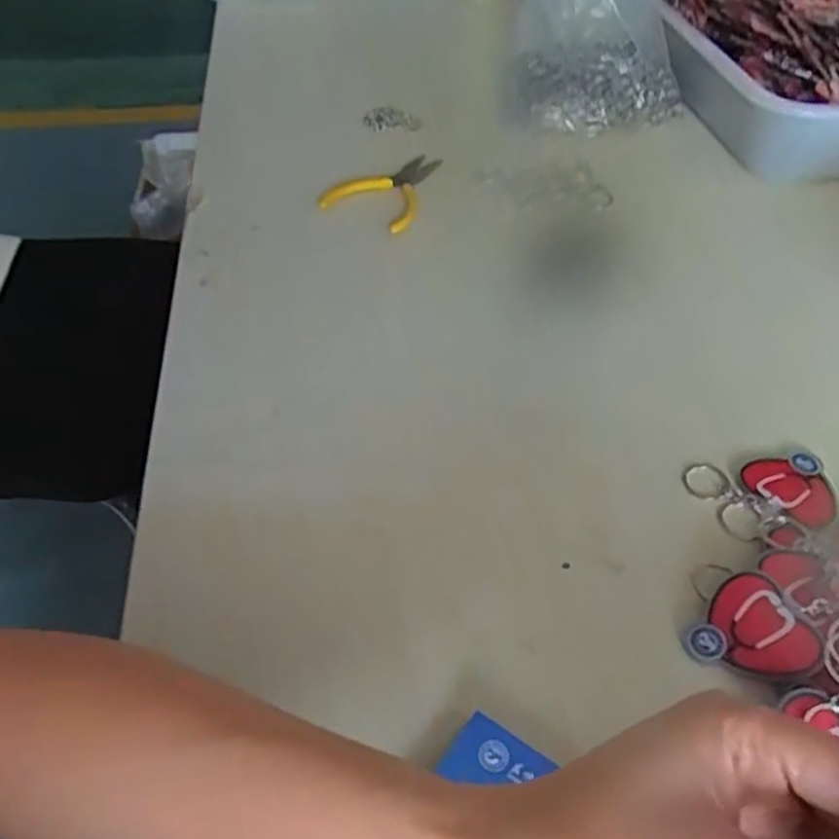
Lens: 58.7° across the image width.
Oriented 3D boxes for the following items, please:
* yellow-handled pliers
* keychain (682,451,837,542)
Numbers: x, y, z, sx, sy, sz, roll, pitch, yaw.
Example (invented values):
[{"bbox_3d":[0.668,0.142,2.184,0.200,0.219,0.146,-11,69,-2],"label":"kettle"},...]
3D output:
[{"bbox_3d":[-0.029,-0.189,0.597,0.067,0.016,0.110,12,47,11],"label":"yellow-handled pliers"},{"bbox_3d":[0.188,0.039,0.401,0.077,0.004,0.049,-7,47,-7],"label":"keychain"}]

